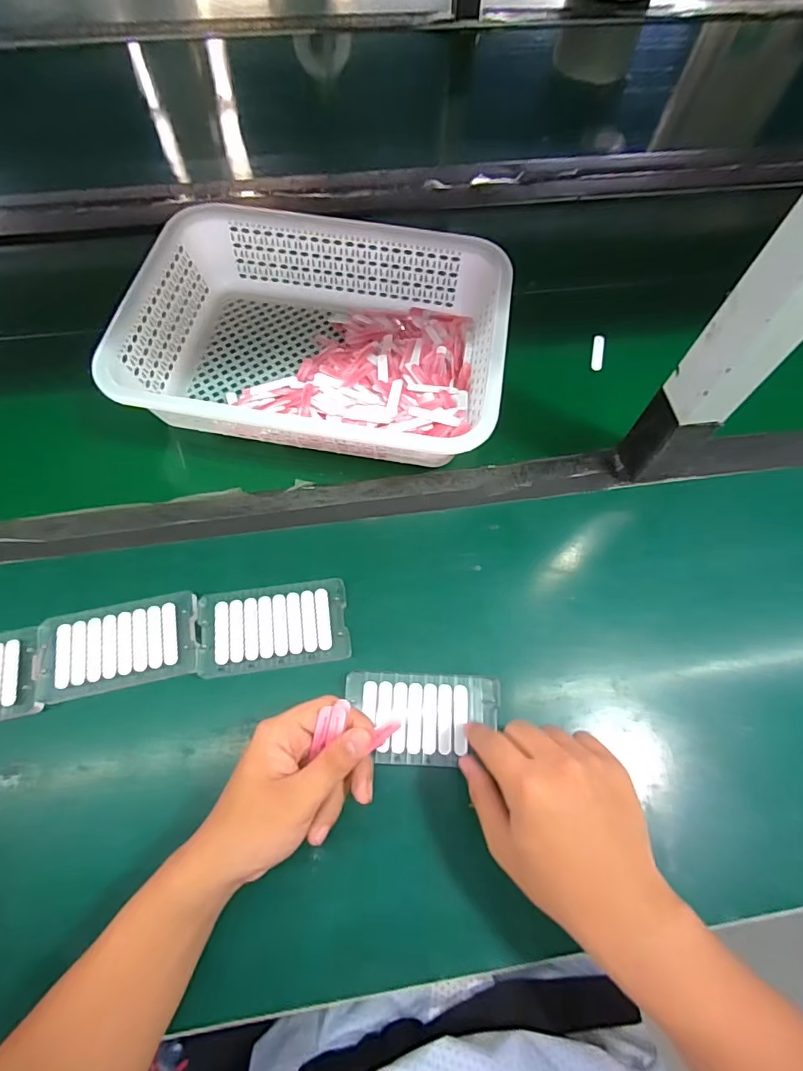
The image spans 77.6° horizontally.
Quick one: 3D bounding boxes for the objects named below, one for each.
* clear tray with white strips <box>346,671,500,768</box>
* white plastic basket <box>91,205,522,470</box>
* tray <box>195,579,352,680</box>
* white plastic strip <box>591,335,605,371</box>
[{"bbox_3d":[0.017,0.143,0.391,0.119,0.006,0.067,3,64,-1],"label":"clear tray with white strips"},{"bbox_3d":[-0.080,-0.198,0.507,0.355,0.081,0.250,9,65,2],"label":"white plastic basket"},{"bbox_3d":[-0.107,0.075,0.415,0.121,0.004,0.068,-7,65,-6],"label":"tray"},{"bbox_3d":[0.222,-0.207,0.567,0.013,0.007,0.052,13,65,4],"label":"white plastic strip"}]

